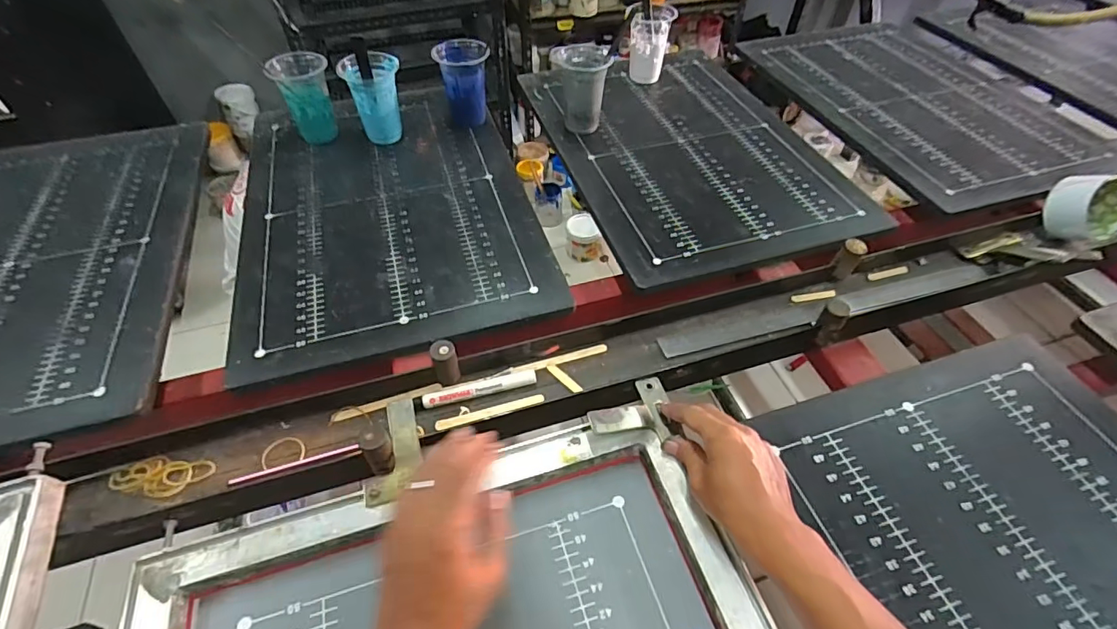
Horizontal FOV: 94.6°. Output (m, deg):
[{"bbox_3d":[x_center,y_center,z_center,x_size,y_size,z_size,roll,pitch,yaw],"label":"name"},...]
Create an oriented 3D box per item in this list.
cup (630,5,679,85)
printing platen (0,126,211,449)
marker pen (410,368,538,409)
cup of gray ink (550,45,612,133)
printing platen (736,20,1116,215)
[{"bbox_3d":[0.170,-0.499,0.961,0.075,0.115,0.071,0,49,0],"label":"cup"},{"bbox_3d":[-0.702,-0.062,0.672,0.400,0.028,0.577,-15,51,-13],"label":"printing platen"},{"bbox_3d":[-0.085,0.079,0.535,0.124,0.015,0.014,-12,51,-10],"label":"marker pen"},{"bbox_3d":[0.038,-0.369,0.850,0.078,0.117,0.094,-11,50,-10],"label":"cup of gray ink"},{"bbox_3d":[0.661,-0.412,0.955,0.424,0.012,0.597,-11,50,-10],"label":"printing platen"}]

